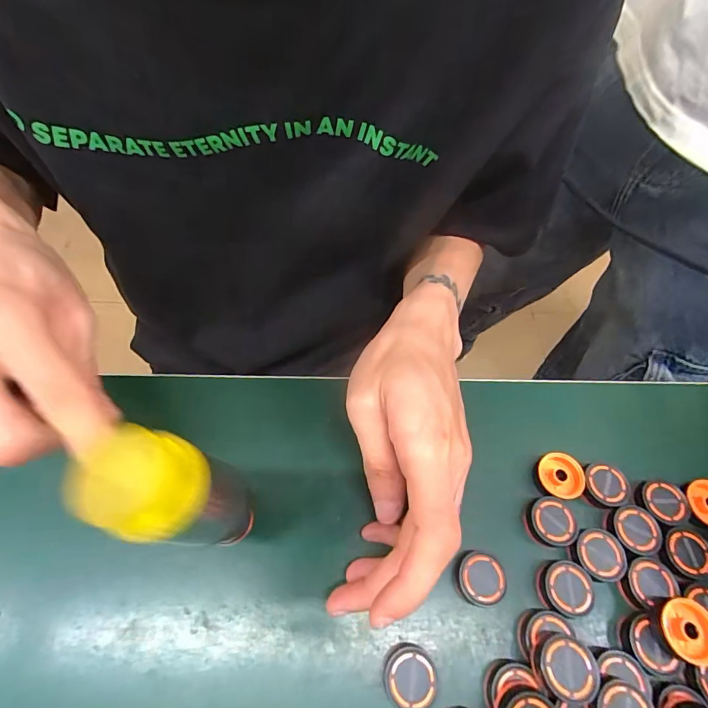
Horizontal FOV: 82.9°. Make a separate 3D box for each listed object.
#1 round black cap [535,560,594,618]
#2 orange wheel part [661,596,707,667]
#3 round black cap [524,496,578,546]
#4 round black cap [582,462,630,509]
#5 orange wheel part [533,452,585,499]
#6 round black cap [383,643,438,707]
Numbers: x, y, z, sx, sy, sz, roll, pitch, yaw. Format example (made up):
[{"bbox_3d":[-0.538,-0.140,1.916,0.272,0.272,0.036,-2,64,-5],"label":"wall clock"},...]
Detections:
[{"bbox_3d":[0.108,0.121,0.207,0.024,0.011,0.025,1,60,-3],"label":"round black cap"},{"bbox_3d":[0.158,0.131,0.190,0.023,0.011,0.026,19,61,8],"label":"orange wheel part"},{"bbox_3d":[0.109,0.094,0.224,0.022,0.012,0.025,-3,60,-5],"label":"round black cap"},{"bbox_3d":[0.145,0.076,0.231,0.024,0.008,0.024,1,60,-3],"label":"round black cap"},{"bbox_3d":[0.120,0.072,0.236,0.024,0.012,0.025,-3,60,-5],"label":"orange wheel part"},{"bbox_3d":[0.026,0.152,0.189,0.024,0.011,0.024,1,60,-3],"label":"round black cap"}]

